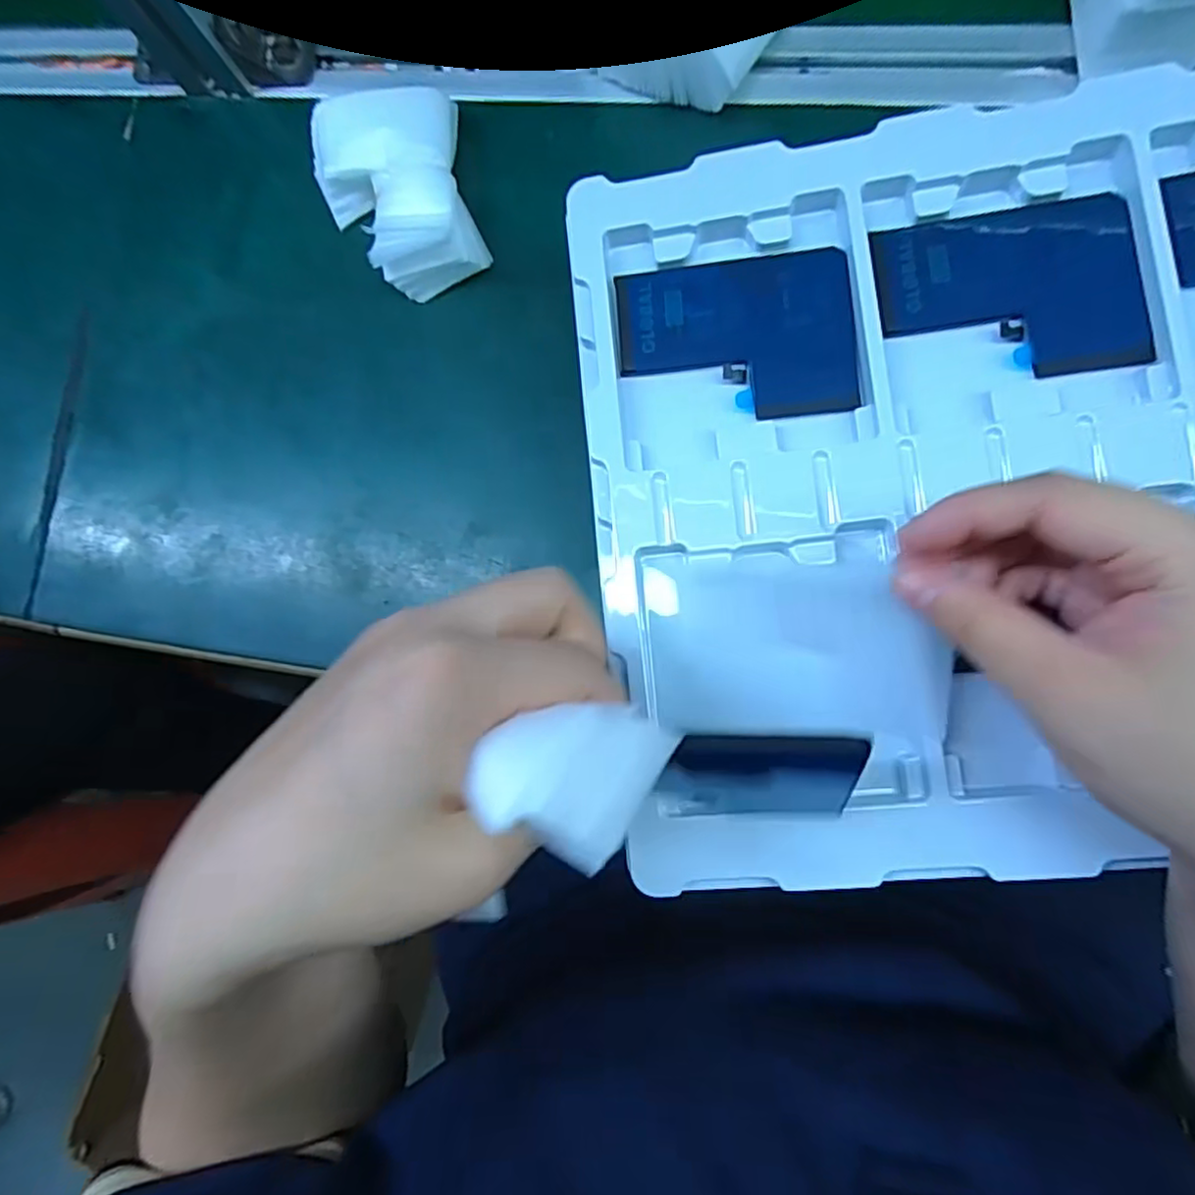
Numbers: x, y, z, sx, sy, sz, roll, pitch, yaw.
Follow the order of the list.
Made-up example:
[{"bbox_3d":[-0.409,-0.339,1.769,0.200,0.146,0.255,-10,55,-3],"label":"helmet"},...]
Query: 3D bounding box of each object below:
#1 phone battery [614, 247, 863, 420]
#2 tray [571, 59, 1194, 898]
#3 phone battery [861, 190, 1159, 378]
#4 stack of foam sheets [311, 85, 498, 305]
[{"bbox_3d":[0.054,-0.103,0.265,0.089,0.004,0.065,-4,82,8],"label":"phone battery"},{"bbox_3d":[0.159,-0.045,0.248,0.314,0.023,0.278,-6,84,8],"label":"tray"},{"bbox_3d":[0.154,-0.115,0.251,0.089,0.004,0.065,-5,82,8],"label":"phone battery"},{"bbox_3d":[-0.099,-0.197,0.328,0.073,0.036,0.096,-13,83,7],"label":"stack of foam sheets"}]

